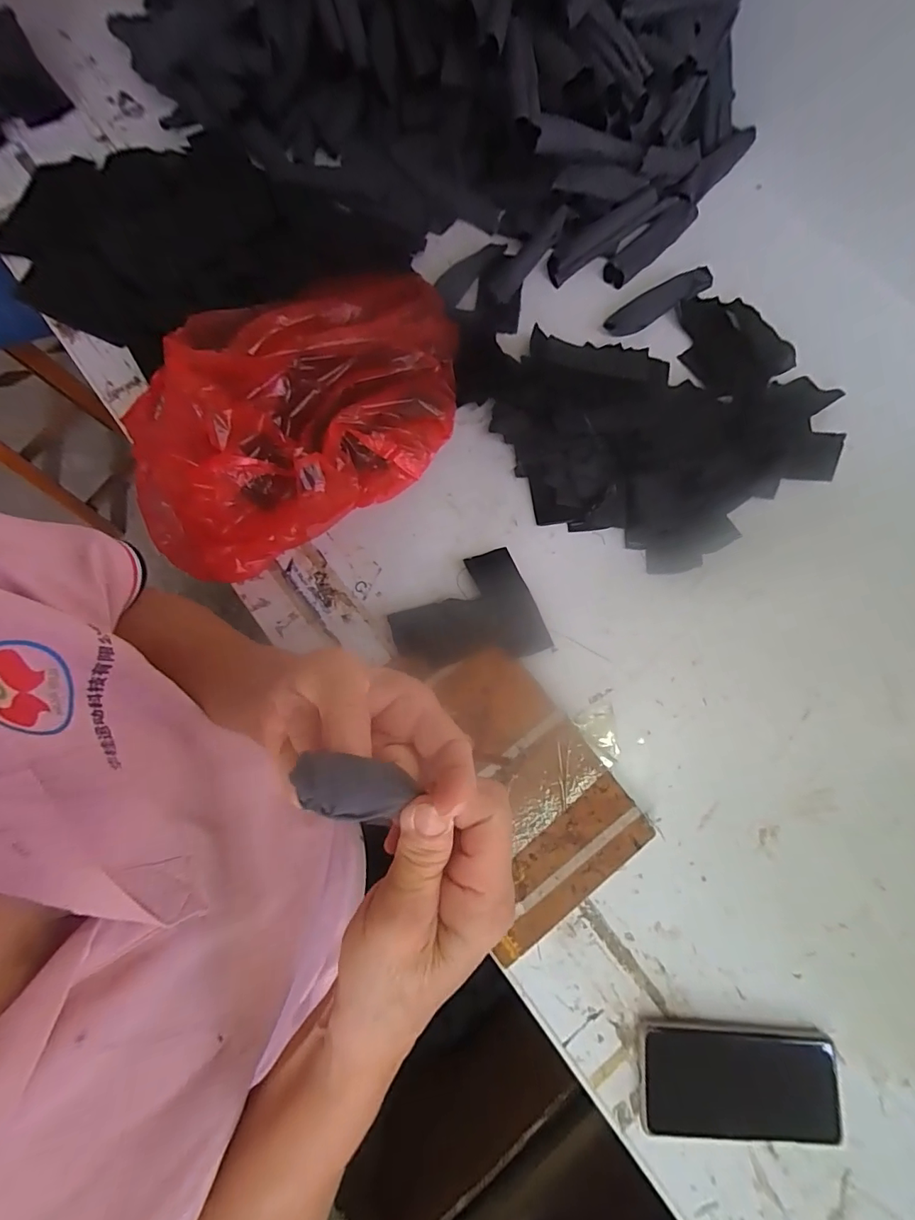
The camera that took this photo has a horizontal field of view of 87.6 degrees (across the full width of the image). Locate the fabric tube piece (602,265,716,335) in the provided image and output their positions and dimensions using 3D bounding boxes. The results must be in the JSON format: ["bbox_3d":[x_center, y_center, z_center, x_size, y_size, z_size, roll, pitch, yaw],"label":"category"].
[{"bbox_3d":[0.240,-0.370,0.570,0.144,0.019,0.034,-34,79,-10],"label":"fabric tube piece"}]

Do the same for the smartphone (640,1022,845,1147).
[{"bbox_3d":[0.230,0.383,0.387,0.159,0.010,0.074,5,75,-1],"label":"smartphone"}]

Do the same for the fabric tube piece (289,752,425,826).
[{"bbox_3d":[-0.037,0.068,0.179,0.048,0.010,0.022,21,74,-28],"label":"fabric tube piece"}]

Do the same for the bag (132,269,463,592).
[{"bbox_3d":[-0.142,-0.200,0.471,0.388,0.124,0.211,-39,80,-11],"label":"bag"}]

